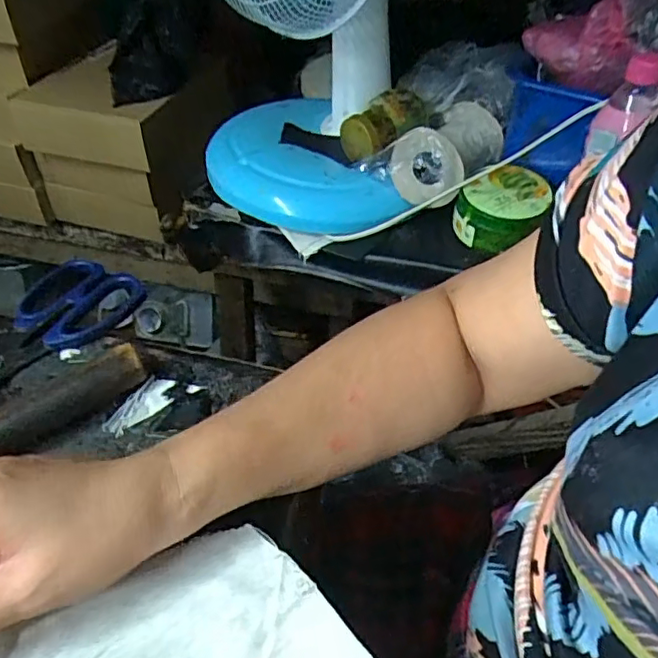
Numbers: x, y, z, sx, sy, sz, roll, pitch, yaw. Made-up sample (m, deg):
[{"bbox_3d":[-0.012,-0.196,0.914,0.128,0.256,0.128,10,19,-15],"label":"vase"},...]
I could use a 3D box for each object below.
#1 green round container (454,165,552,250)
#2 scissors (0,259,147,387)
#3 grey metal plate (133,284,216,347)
[{"bbox_3d":[0.187,-0.129,0.642,0.087,0.065,0.087,0,42,0],"label":"green round container"},{"bbox_3d":[-0.201,0.014,0.391,0.083,0.018,0.178,14,43,15],"label":"scissors"},{"bbox_3d":[-0.273,-0.025,1.039,0.142,0.101,0.028,11,22,4],"label":"grey metal plate"}]

